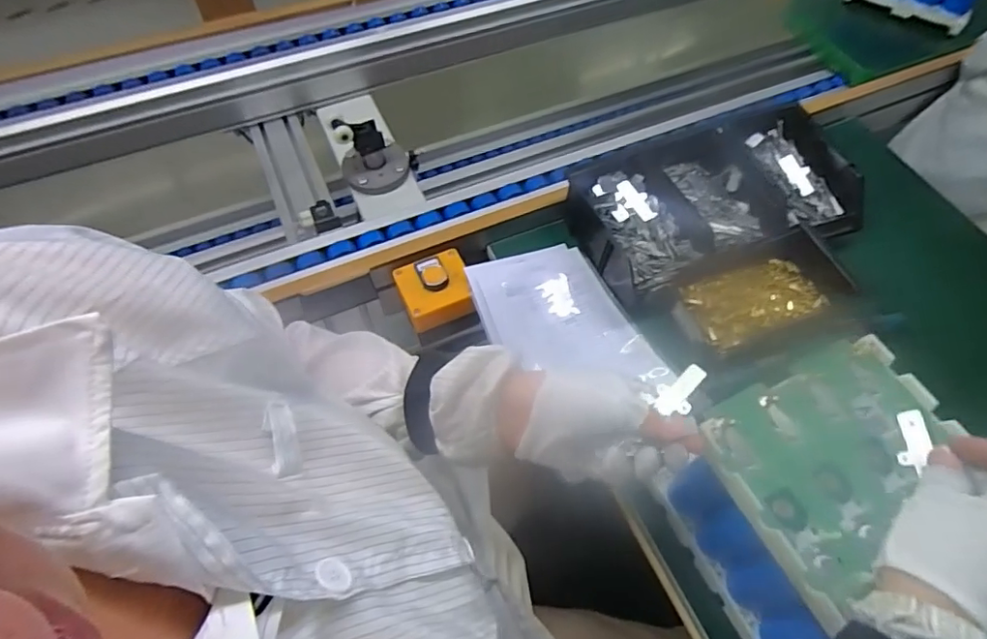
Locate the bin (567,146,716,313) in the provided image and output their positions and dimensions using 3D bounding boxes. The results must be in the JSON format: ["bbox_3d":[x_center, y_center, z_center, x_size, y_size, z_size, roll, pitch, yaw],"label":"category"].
[{"bbox_3d":[0.171,-0.111,0.650,0.122,0.059,0.175,-21,62,-13],"label":"bin"}]

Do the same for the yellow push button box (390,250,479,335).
[{"bbox_3d":[-0.064,-0.034,0.609,0.081,0.046,0.086,-18,62,-11],"label":"yellow push button box"}]

